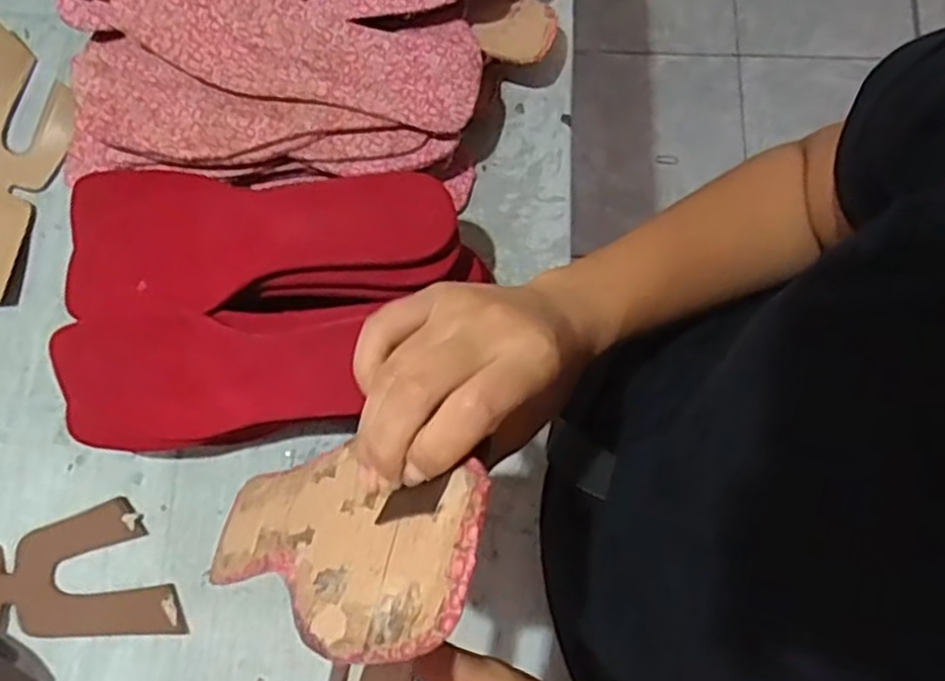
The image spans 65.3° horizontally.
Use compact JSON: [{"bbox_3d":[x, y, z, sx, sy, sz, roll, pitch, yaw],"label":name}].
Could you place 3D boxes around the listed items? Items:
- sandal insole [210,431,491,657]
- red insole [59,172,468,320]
[{"bbox_3d":[-0.067,0.081,0.308,0.007,0.232,0.070,32,67,-26],"label":"sandal insole"},{"bbox_3d":[-0.132,-0.069,0.454,0.233,0.014,0.092,-6,82,3],"label":"red insole"}]

